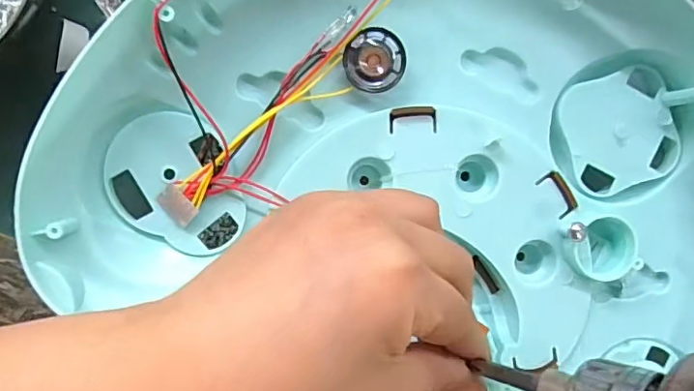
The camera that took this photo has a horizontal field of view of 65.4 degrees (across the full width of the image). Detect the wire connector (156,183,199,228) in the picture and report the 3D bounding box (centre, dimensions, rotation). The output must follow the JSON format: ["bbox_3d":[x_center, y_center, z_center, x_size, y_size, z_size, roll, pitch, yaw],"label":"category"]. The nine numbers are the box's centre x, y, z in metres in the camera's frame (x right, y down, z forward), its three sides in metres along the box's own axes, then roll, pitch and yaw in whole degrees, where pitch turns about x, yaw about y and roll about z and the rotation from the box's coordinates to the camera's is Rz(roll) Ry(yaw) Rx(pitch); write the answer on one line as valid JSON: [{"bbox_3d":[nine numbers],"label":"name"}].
[{"bbox_3d":[-0.073,0.004,0.234,0.018,0.006,0.011,41,85,-8],"label":"wire connector"}]

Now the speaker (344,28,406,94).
[{"bbox_3d":[0.012,-0.060,0.241,0.027,0.007,0.027,3,91,-9],"label":"speaker"}]

